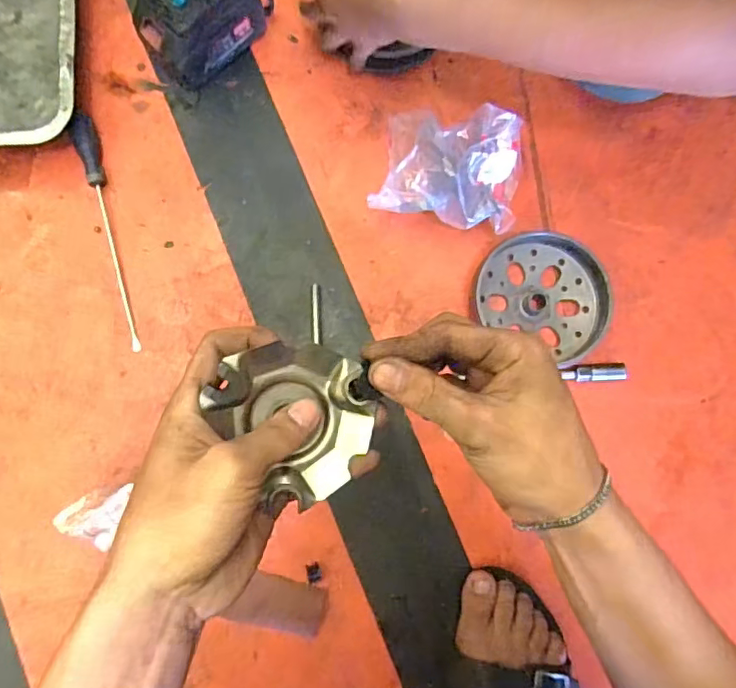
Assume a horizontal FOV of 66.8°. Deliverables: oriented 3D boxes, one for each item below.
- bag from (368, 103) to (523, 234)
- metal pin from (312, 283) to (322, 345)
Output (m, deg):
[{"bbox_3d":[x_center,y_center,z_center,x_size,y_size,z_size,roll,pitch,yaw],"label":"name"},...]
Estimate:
[{"bbox_3d":[0.083,-0.173,0.541,0.138,0.089,0.119,14,82,-1],"label":"bag"},{"bbox_3d":[-0.051,-0.030,0.555,0.009,0.008,0.061,-2,83,-4],"label":"metal pin"}]

